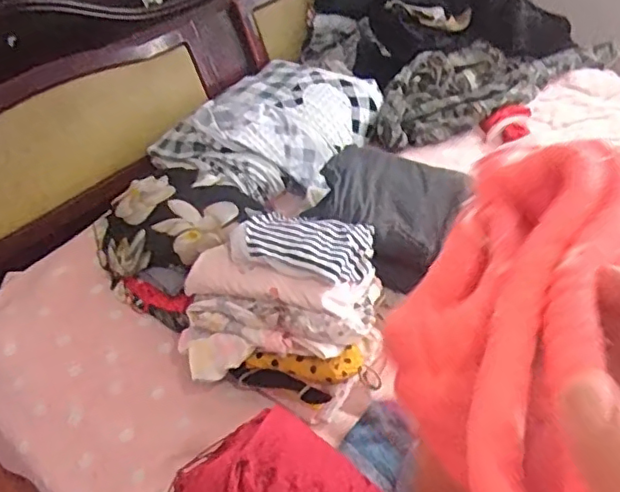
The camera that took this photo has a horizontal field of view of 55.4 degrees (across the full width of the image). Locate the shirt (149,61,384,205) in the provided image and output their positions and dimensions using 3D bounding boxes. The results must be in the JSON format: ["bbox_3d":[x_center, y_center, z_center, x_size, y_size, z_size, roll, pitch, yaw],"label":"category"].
[{"bbox_3d":[-0.090,-0.283,1.376,0.488,0.112,0.361,-36,54,-29],"label":"shirt"}]

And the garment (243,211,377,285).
[{"bbox_3d":[-0.004,-0.003,0.969,0.216,0.041,0.147,10,46,11],"label":"garment"}]

